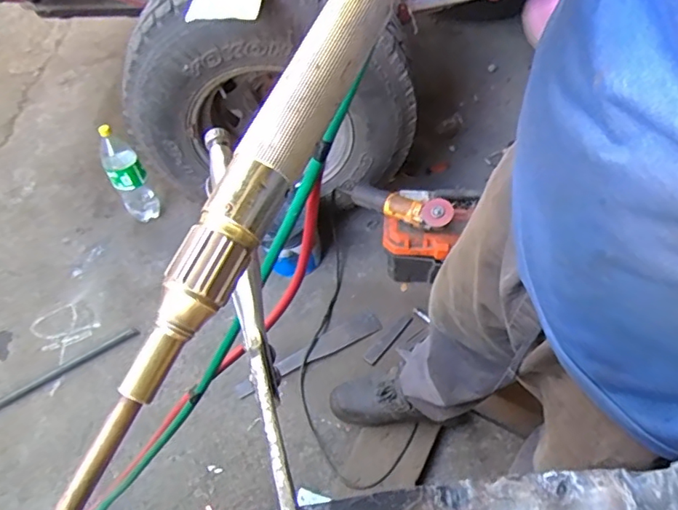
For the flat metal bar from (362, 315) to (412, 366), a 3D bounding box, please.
[{"bbox_3d":[0.132,0.219,1.401,0.037,0.007,0.178,35,62,25],"label":"flat metal bar"}]

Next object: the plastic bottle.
[{"bbox_3d":[-0.628,-0.238,1.567,0.101,0.351,0.107,-34,59,-21],"label":"plastic bottle"}]

